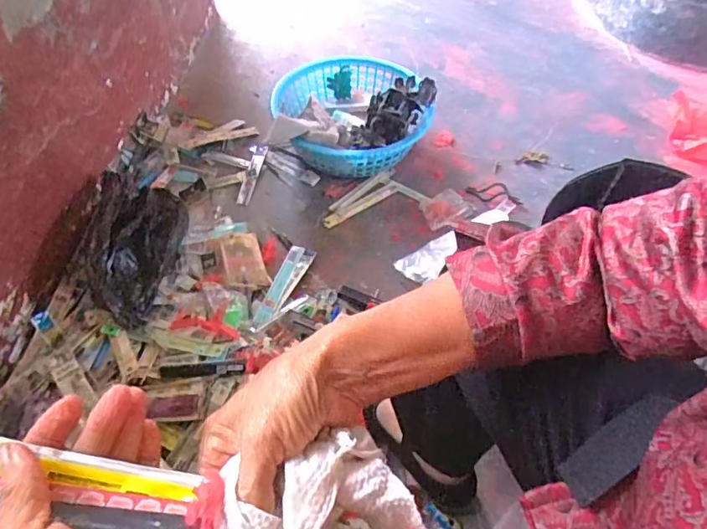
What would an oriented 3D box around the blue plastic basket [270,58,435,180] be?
[{"bbox_3d":[0.004,-0.313,1.089,0.304,0.143,0.301,0,53,-1],"label":"blue plastic basket"}]

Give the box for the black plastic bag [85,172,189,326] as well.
[{"bbox_3d":[-0.371,-0.028,0.888,0.129,0.101,0.289,-4,53,-4],"label":"black plastic bag"}]

